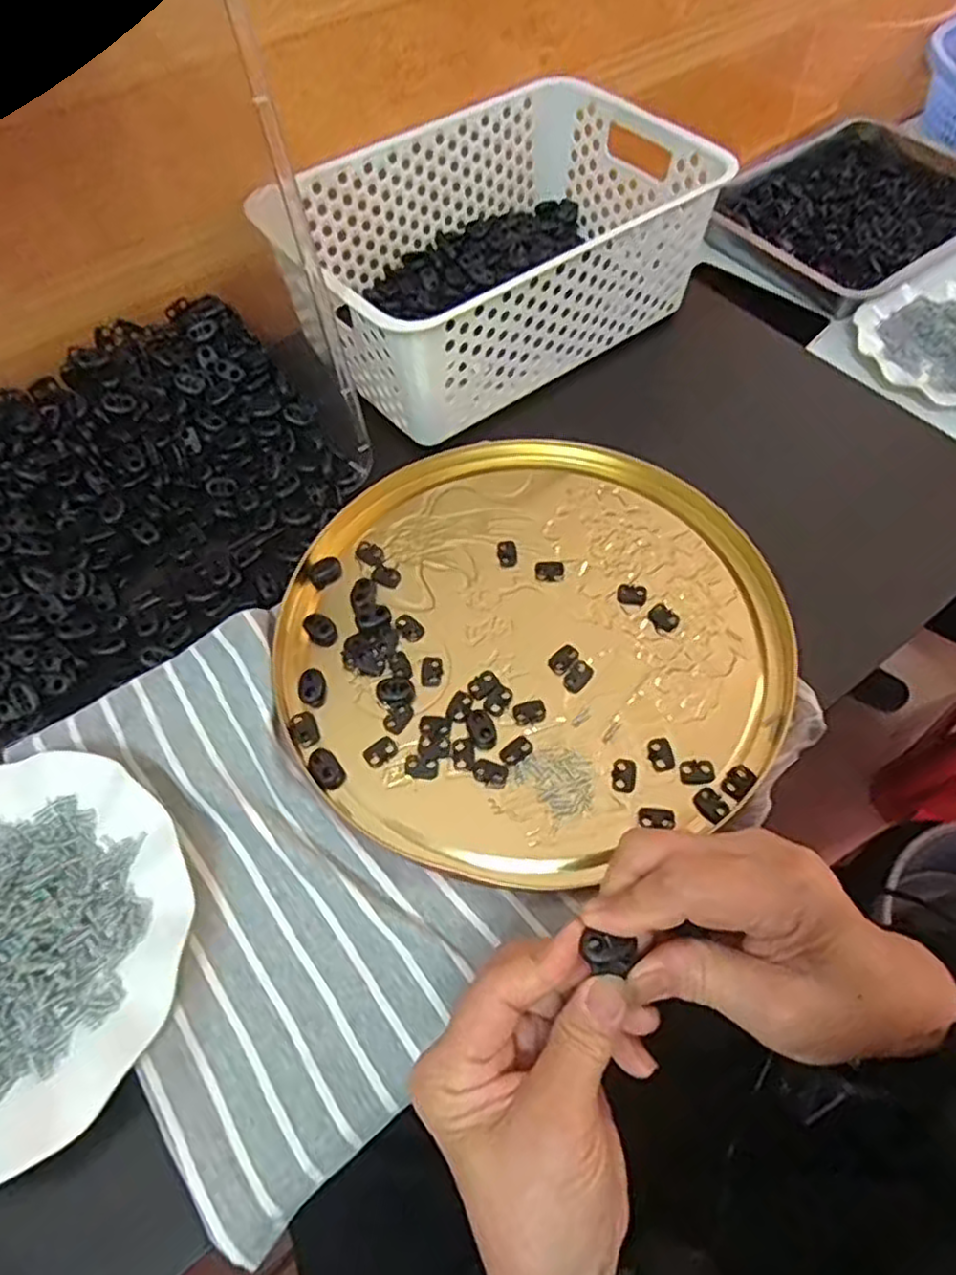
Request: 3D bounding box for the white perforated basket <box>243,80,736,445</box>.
[{"bbox_3d":[0.009,-0.294,0.550,0.302,0.100,0.198,-34,64,-18],"label":"white perforated basket"}]

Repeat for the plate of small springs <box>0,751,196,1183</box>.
[{"bbox_3d":[-0.226,0.146,0.340,0.174,0.019,0.178,-1,59,1],"label":"plate of small springs"}]

